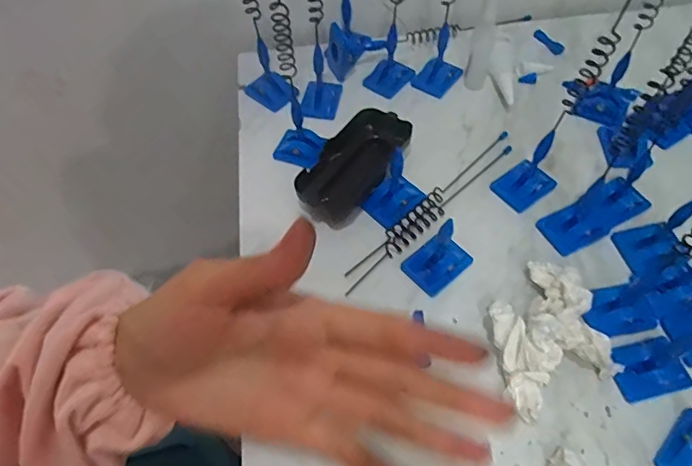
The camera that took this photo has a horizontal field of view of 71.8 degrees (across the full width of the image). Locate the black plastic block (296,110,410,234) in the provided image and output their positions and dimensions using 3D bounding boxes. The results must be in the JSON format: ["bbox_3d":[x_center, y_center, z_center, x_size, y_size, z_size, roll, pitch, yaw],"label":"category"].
[{"bbox_3d":[0.008,-0.055,0.390,0.055,0.024,0.108,26,63,19],"label":"black plastic block"}]

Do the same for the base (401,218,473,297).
[{"bbox_3d":[0.066,0.017,0.343,0.044,0.025,0.033,-37,62,-18],"label":"base"}]

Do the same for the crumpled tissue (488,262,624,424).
[{"bbox_3d":[0.127,0.061,0.304,0.074,0.041,0.093,-12,58,-4],"label":"crumpled tissue"}]

